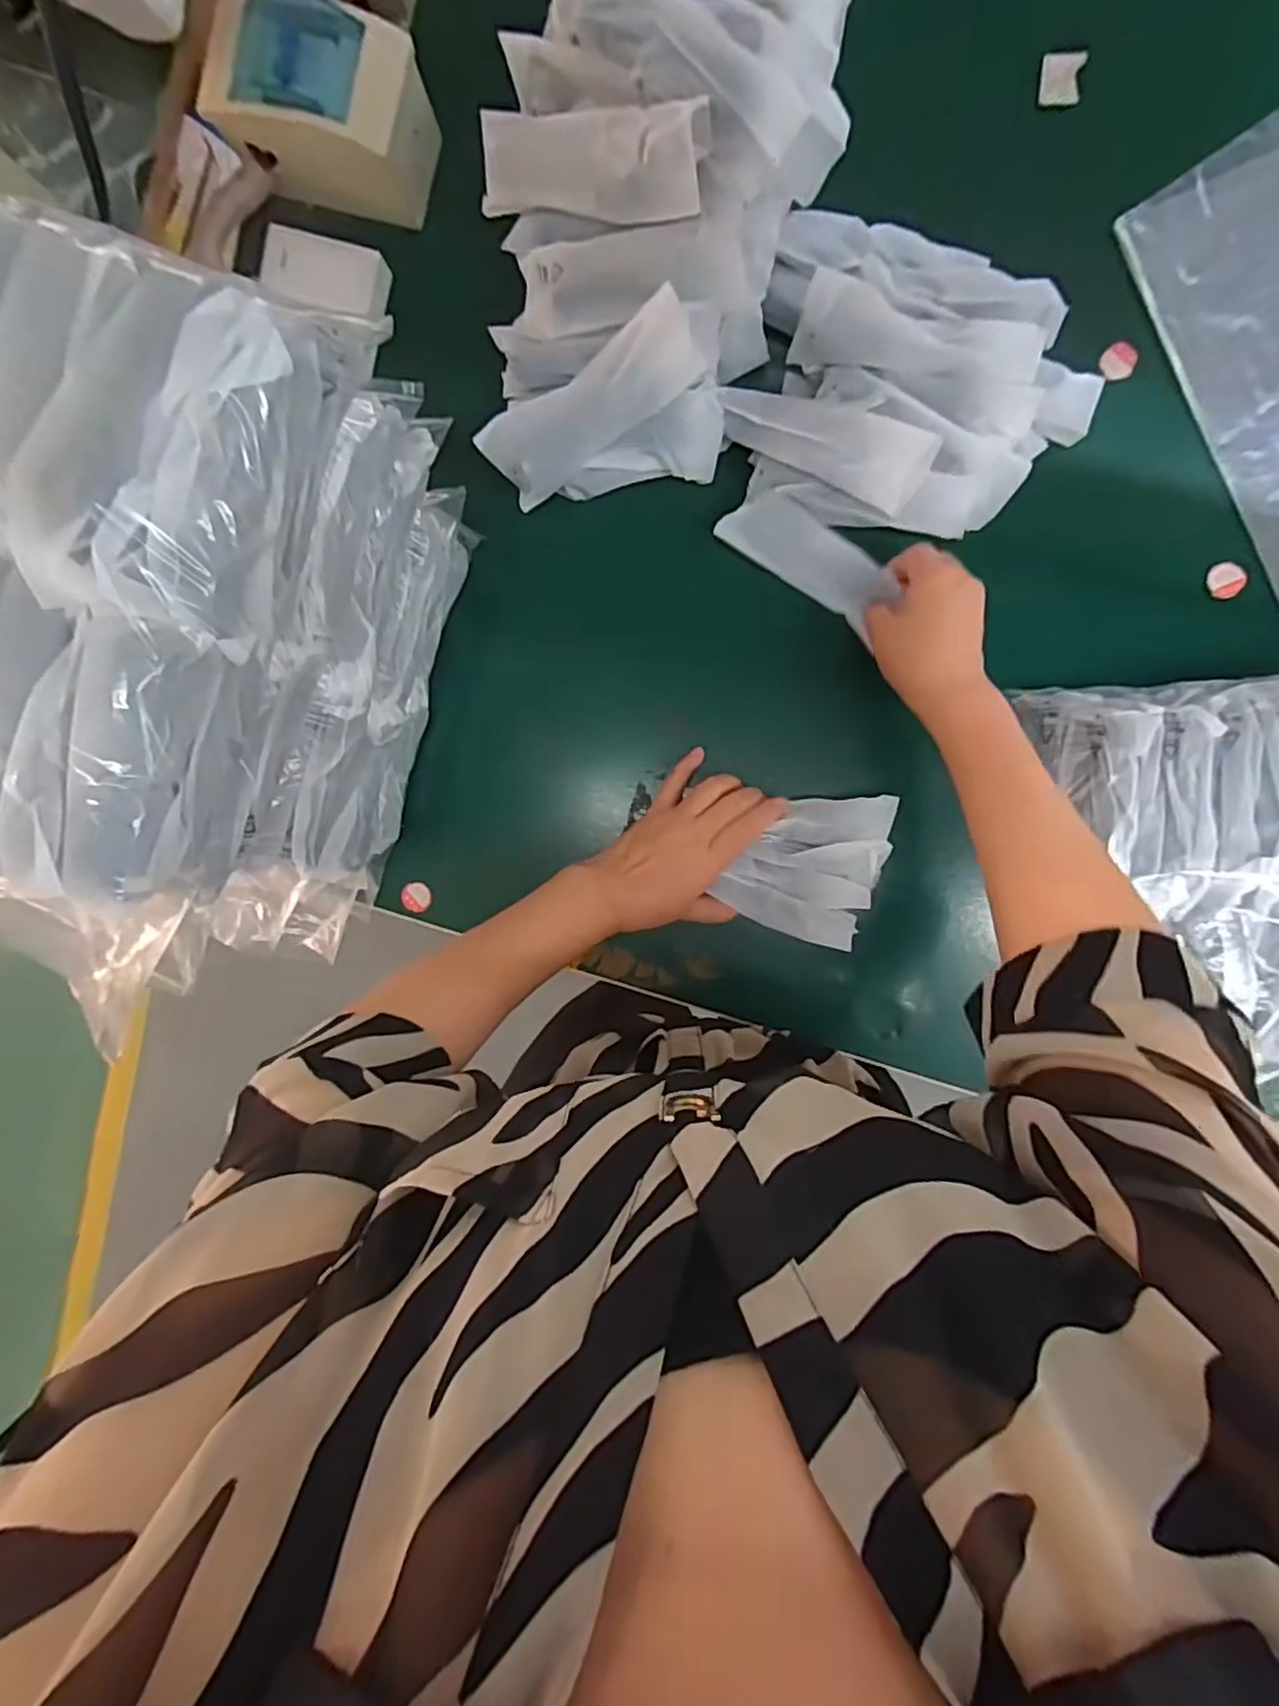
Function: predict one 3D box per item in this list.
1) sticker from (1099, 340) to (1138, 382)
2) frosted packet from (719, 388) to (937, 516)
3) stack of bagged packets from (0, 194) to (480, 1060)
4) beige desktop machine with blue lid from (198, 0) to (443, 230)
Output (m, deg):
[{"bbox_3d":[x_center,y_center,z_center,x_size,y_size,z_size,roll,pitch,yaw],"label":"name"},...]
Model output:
[{"bbox_3d":[0.339,-0.349,0.469,0.024,0.007,0.026,3,106,9],"label":"sticker"},{"bbox_3d":[0.120,-0.276,0.442,0.143,0.023,0.050,32,98,17],"label":"frosted packet"},{"bbox_3d":[-0.251,-0.113,0.378,0.182,0.275,0.315,21,98,2],"label":"stack of bagged packets"},{"bbox_3d":[-0.219,-0.517,0.462,0.139,0.073,0.086,22,98,2],"label":"beige desktop machine with blue lid"}]

